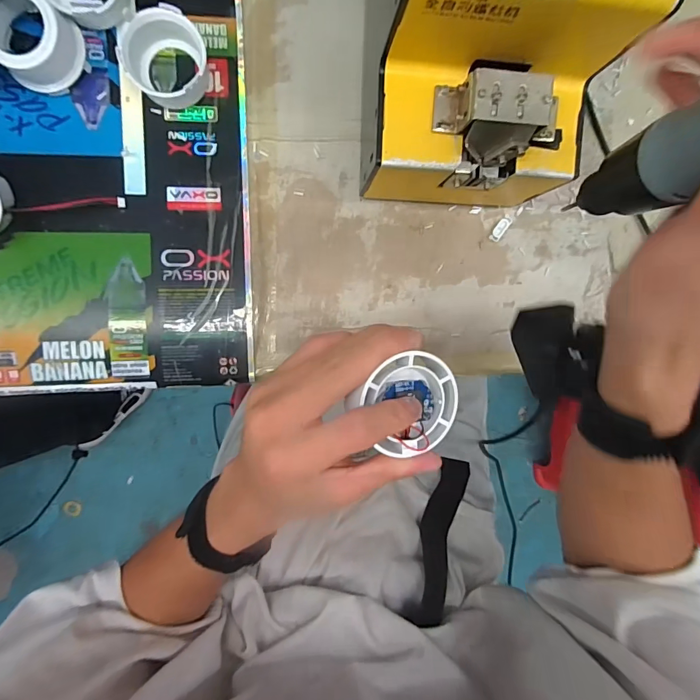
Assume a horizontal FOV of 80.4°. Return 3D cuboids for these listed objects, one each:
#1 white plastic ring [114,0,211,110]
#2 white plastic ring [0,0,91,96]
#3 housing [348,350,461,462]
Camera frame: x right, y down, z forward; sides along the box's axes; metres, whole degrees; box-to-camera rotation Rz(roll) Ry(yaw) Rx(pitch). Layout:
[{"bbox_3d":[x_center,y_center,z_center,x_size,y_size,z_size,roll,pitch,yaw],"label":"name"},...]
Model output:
[{"bbox_3d":[-0.124,-0.194,0.281,0.055,0.029,0.054,0,94,-7],"label":"white plastic ring"},{"bbox_3d":[-0.205,-0.199,0.268,0.049,0.036,0.048,0,94,-7],"label":"white plastic ring"},{"bbox_3d":[0.028,0.029,0.205,0.055,0.015,0.049,-29,97,-4],"label":"housing"}]

